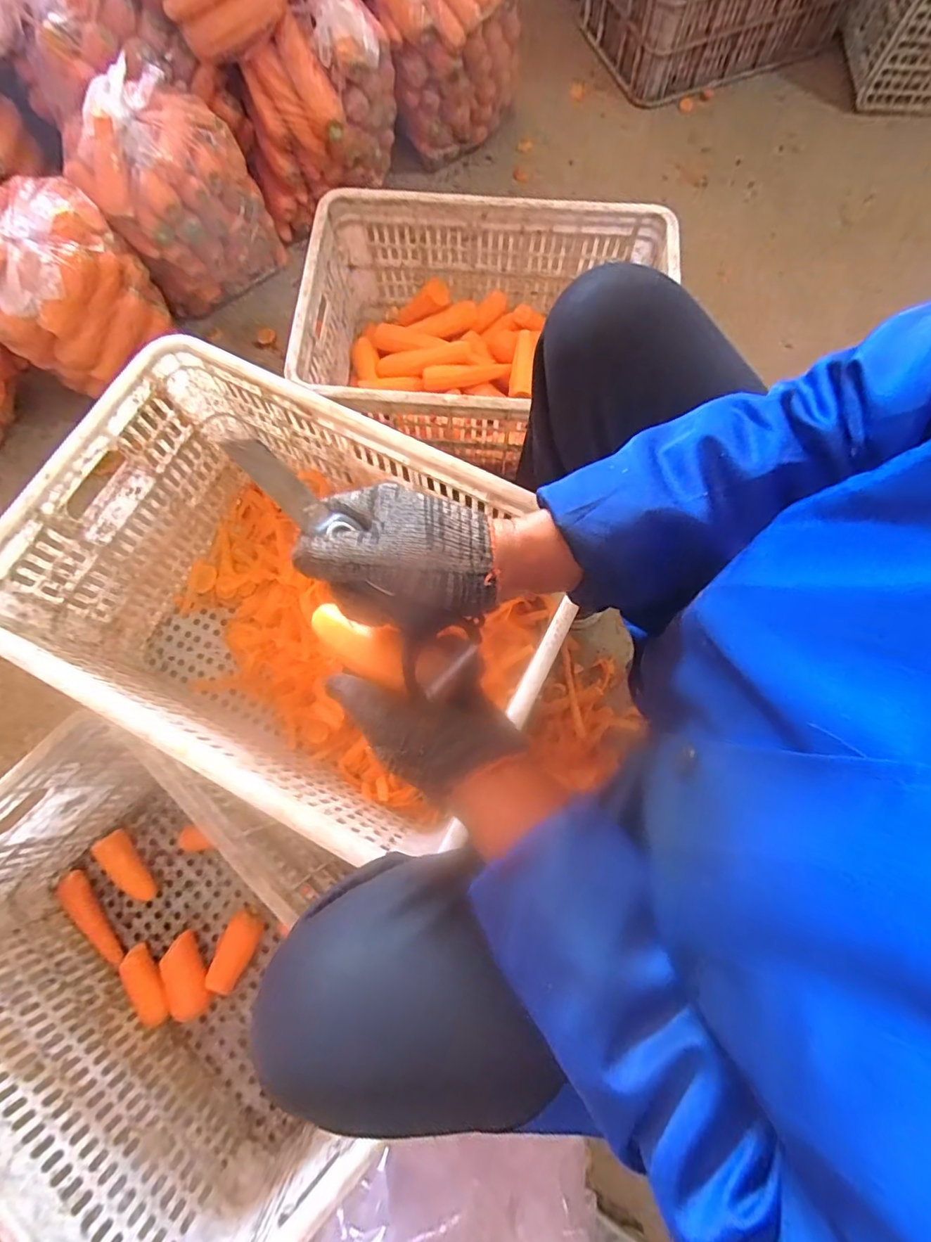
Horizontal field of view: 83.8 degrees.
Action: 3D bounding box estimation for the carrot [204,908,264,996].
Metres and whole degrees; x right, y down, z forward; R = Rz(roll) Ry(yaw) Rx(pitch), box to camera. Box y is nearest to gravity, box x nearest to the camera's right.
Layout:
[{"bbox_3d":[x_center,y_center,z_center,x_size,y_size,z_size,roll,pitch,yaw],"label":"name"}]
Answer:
[{"bbox_3d":[-0.311,0.448,0.701,0.042,0.036,0.112,25,77,6],"label":"carrot"}]

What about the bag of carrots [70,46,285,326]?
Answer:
[{"bbox_3d":[-0.485,-0.721,0.894,0.175,0.271,0.258,44,80,10],"label":"bag of carrots"}]

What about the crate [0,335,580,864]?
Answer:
[{"bbox_3d":[-0.209,-0.017,0.721,0.606,0.337,0.424,26,77,6],"label":"crate"}]

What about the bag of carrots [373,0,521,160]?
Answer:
[{"bbox_3d":[-0.025,-1.097,0.985,0.264,0.303,0.201,-12,76,-3],"label":"bag of carrots"}]

